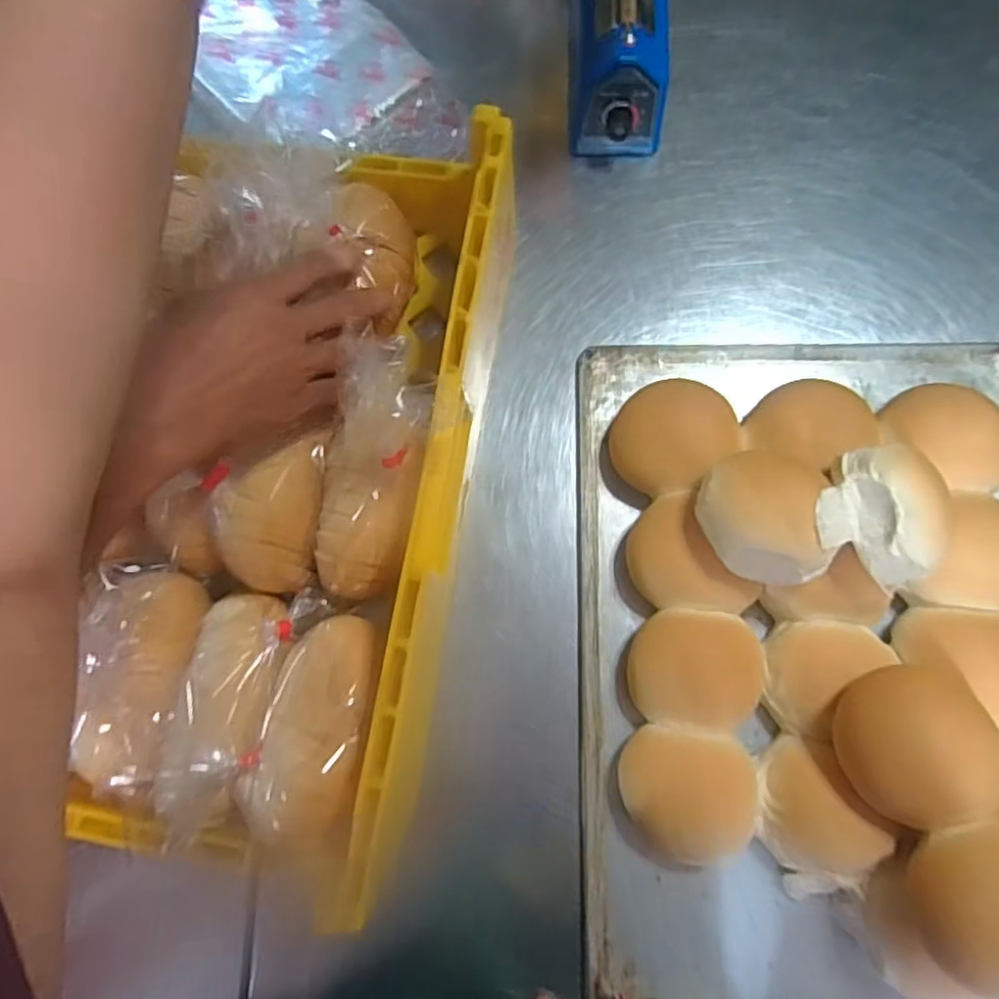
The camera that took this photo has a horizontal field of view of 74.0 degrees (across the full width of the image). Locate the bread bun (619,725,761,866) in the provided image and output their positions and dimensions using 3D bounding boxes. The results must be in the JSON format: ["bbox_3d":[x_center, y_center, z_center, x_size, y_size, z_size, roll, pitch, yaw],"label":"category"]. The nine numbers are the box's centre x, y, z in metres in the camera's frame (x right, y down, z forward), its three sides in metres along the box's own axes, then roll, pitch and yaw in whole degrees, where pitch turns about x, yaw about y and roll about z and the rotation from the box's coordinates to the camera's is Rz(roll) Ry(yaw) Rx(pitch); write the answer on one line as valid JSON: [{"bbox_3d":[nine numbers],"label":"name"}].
[{"bbox_3d":[0.121,0.190,0.429,0.087,0.041,0.080,8,78,6],"label":"bread bun"}]

